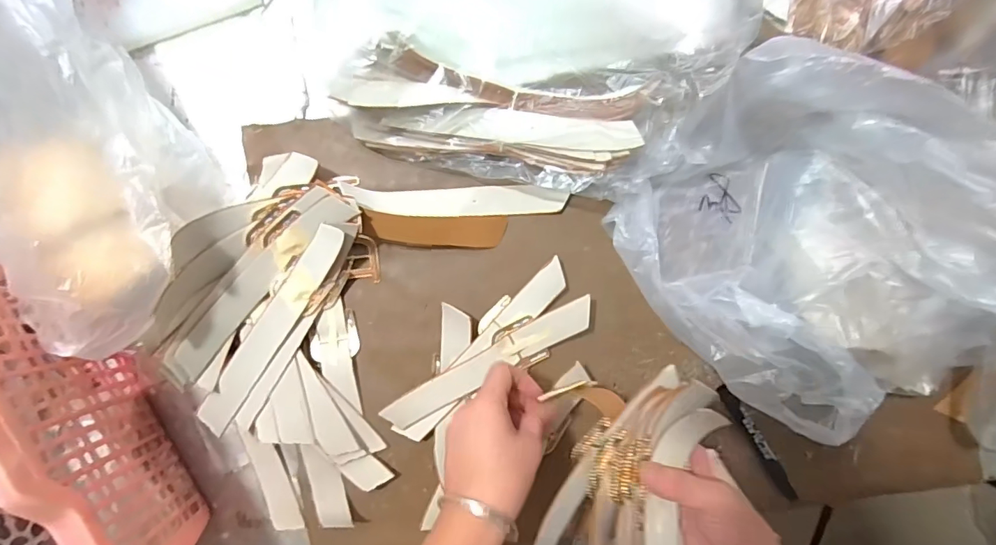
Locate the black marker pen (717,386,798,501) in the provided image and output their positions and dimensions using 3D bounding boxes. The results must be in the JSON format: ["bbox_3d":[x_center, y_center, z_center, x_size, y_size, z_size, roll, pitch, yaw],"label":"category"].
[{"bbox_3d":[0.260,0.172,0.479,0.016,0.018,0.132,-31,91,1],"label":"black marker pen"}]

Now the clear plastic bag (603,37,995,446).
[{"bbox_3d":[0.278,-0.017,0.416,0.339,0.139,0.256,45,91,0],"label":"clear plastic bag"}]

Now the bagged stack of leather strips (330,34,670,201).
[{"bbox_3d":[-0.002,-0.141,0.454,0.296,0.064,0.111,8,91,0],"label":"bagged stack of leather strips"}]

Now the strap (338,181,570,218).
[{"bbox_3d":[-0.041,-0.071,0.476,0.214,0.022,0.032,0,91,1],"label":"strap"}]

